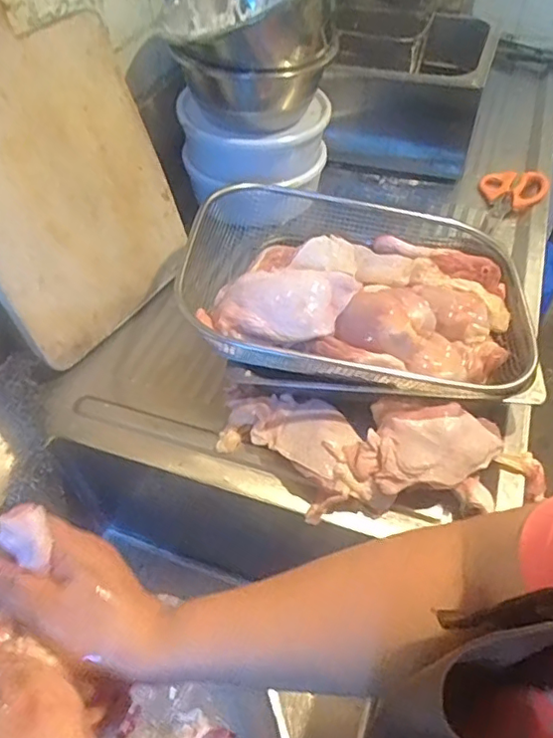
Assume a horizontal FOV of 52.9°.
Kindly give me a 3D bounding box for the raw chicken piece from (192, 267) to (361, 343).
[{"bbox_3d":[0.006,-0.058,0.565,0.157,0.063,0.072,-9,50,-6],"label":"raw chicken piece"}]

